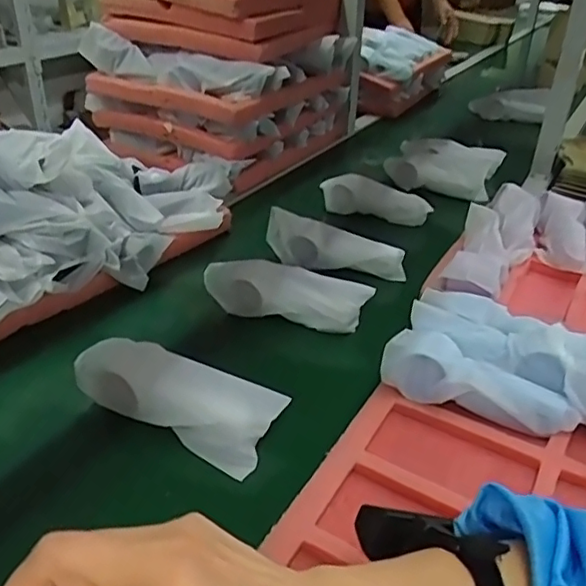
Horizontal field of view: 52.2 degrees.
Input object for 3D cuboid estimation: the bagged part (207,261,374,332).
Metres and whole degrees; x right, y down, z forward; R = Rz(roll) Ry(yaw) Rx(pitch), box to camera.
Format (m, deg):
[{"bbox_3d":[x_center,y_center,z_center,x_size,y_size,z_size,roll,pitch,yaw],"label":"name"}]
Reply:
[{"bbox_3d":[-0.011,0.001,0.715,0.198,0.065,0.032,10,33,13],"label":"bagged part"}]

